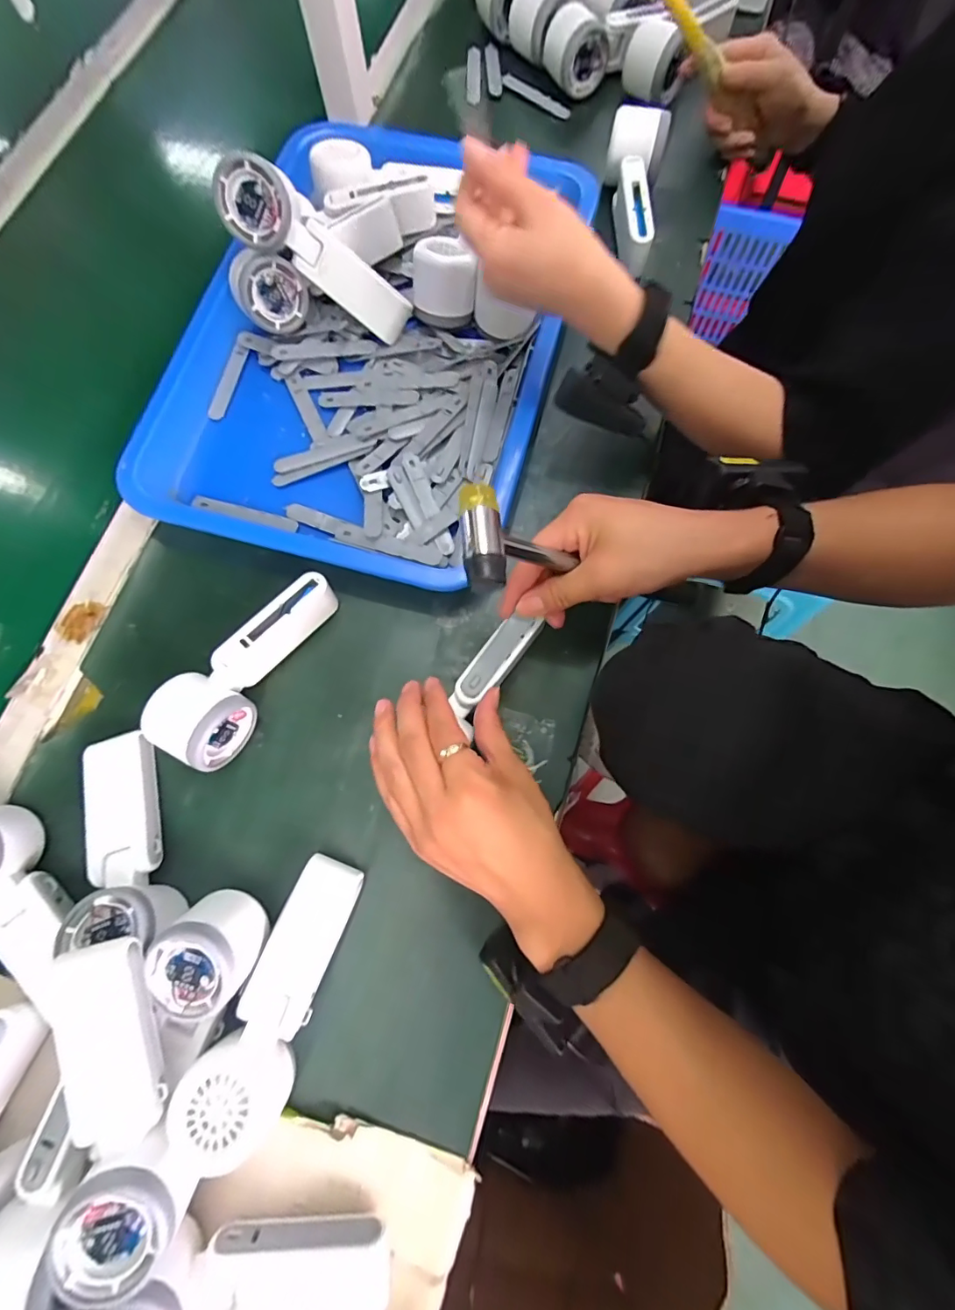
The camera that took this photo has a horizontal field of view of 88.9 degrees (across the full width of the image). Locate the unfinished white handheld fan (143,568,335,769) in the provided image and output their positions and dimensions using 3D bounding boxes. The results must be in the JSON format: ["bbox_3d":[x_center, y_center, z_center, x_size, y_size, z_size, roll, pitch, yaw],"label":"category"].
[{"bbox_3d":[-0.177,0.004,0.375,0.062,0.046,0.166,31,78,8],"label":"unfinished white handheld fan"}]

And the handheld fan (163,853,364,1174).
[{"bbox_3d":[-0.129,0.223,0.323,0.057,0.050,0.167,21,61,3],"label":"handheld fan"}]

